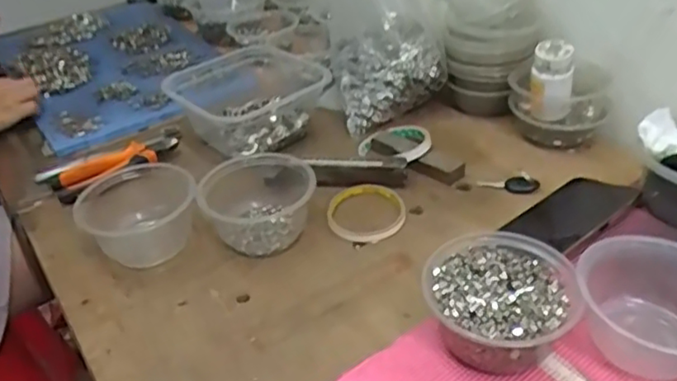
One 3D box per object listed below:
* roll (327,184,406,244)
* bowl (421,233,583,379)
[{"bbox_3d":[0.030,0.023,0.649,0.082,0.011,0.087,-5,35,3],"label":"roll"},{"bbox_3d":[0.127,0.089,0.482,0.109,0.063,0.117,-5,35,3],"label":"bowl"}]

